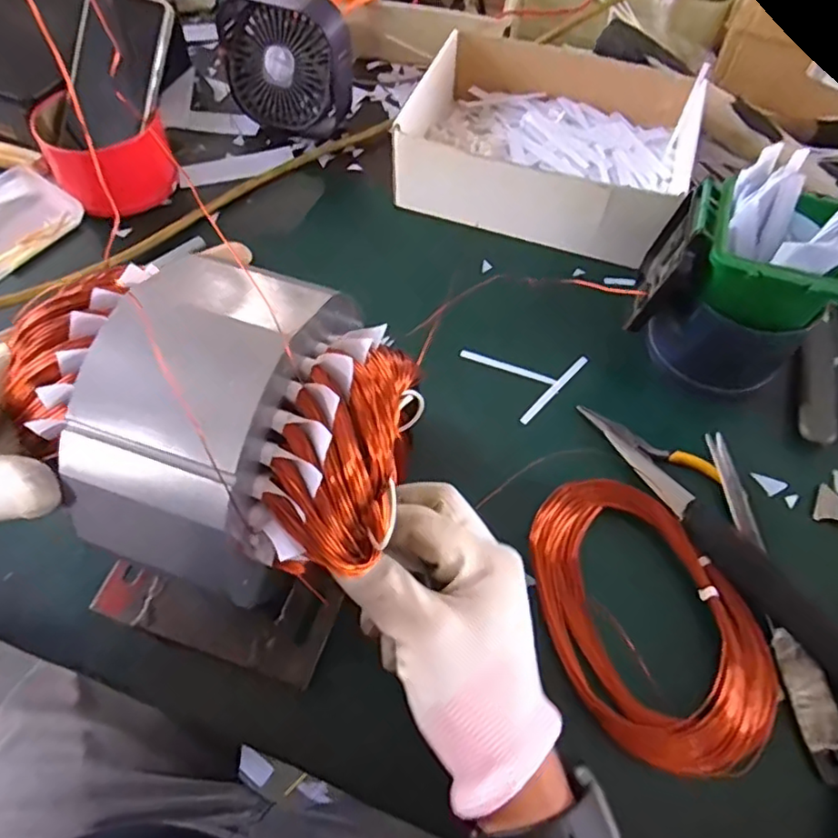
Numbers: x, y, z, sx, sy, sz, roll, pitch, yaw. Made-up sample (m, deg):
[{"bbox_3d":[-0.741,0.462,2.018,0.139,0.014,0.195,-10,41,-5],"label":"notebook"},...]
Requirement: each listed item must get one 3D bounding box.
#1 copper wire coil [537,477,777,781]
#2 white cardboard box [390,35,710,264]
[{"bbox_3d":[0.137,0.117,0.368,0.115,0.015,0.176,-26,64,-15],"label":"copper wire coil"},{"bbox_3d":[0.121,-0.255,0.558,0.243,0.074,0.213,23,62,12],"label":"white cardboard box"}]

